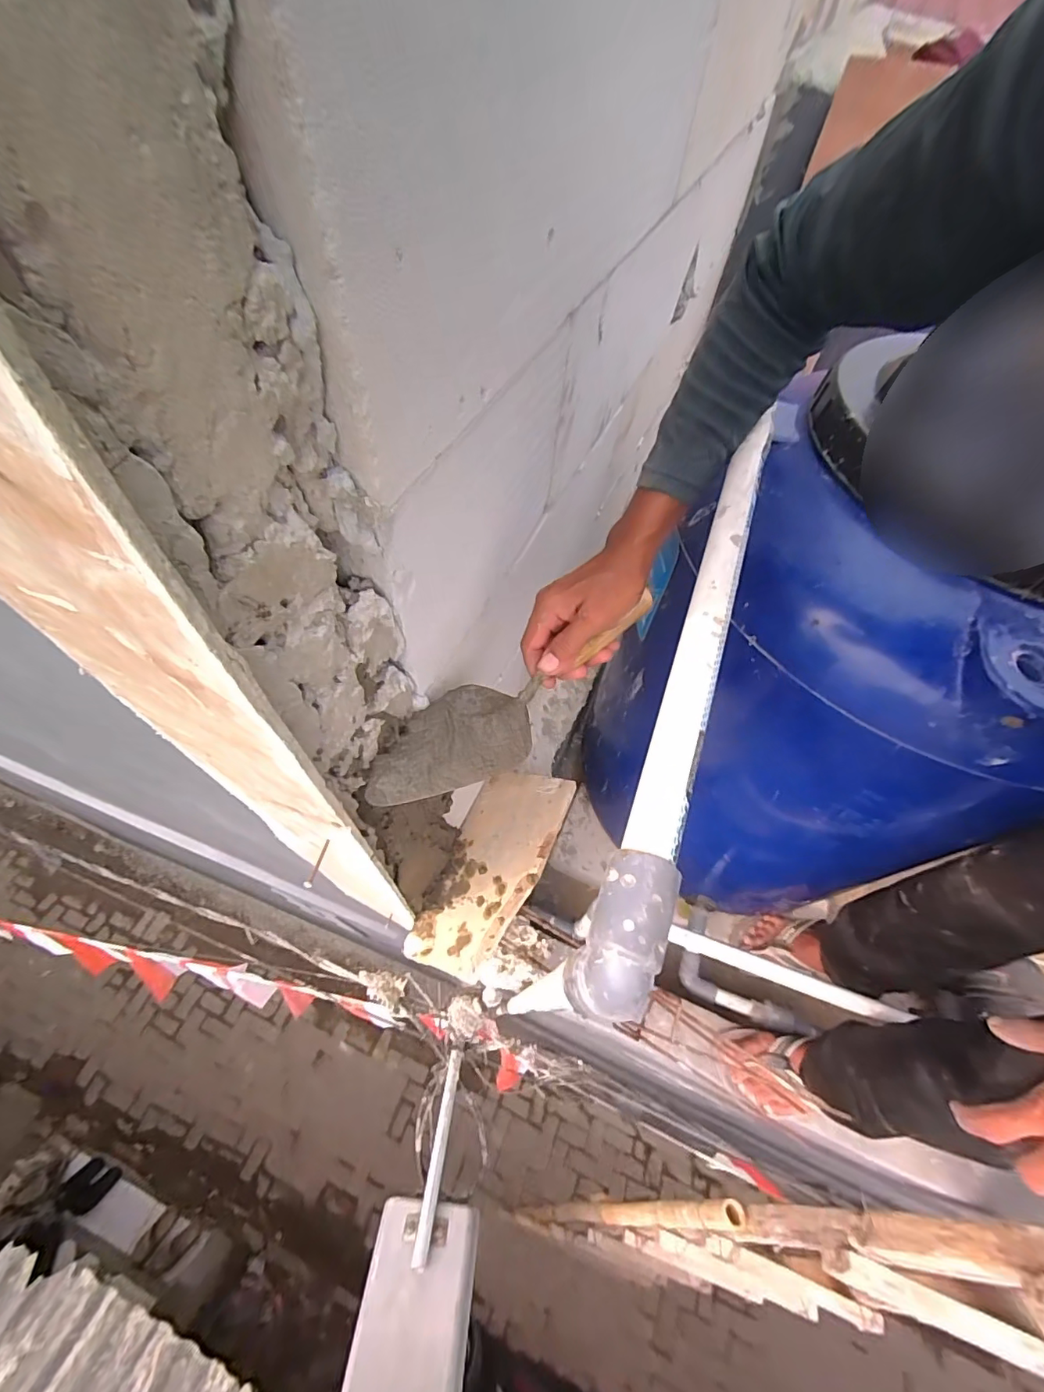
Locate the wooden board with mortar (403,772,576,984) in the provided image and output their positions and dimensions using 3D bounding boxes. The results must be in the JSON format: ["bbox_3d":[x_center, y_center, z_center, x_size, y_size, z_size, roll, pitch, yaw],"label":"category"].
[{"bbox_3d":[-0.045,0.261,0.795,0.163,0.016,0.330,5,47,28],"label":"wooden board with mortar"}]

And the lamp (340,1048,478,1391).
[{"bbox_3d":[-0.130,0.763,0.680,0.141,0.067,0.490,7,30,0],"label":"lamp"}]

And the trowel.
[{"bbox_3d":[0.000,-0.003,0.456,0.310,0.045,0.083,-34,65,-21],"label":"trowel"}]

